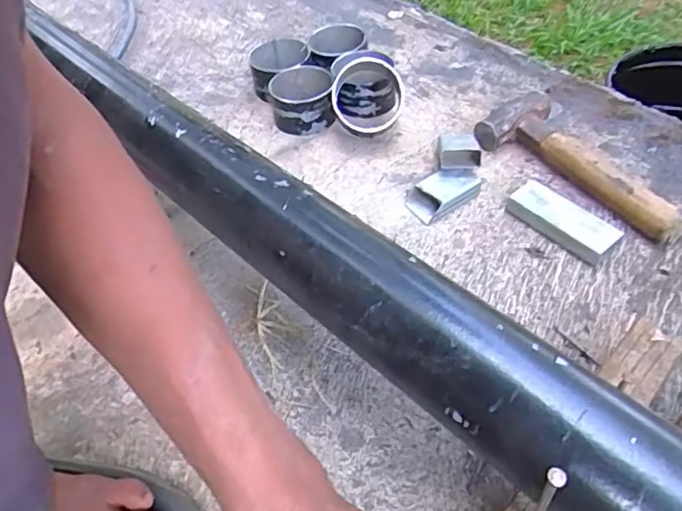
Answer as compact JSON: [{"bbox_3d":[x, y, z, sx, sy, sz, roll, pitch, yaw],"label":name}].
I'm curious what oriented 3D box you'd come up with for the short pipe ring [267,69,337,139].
[{"bbox_3d":[-0.044,-0.176,0.661,0.068,0.044,0.073,-3,48,3],"label":"short pipe ring"}]

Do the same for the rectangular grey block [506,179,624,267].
[{"bbox_3d":[0.198,-0.030,0.520,0.037,0.023,0.099,-33,53,-22],"label":"rectangular grey block"}]

